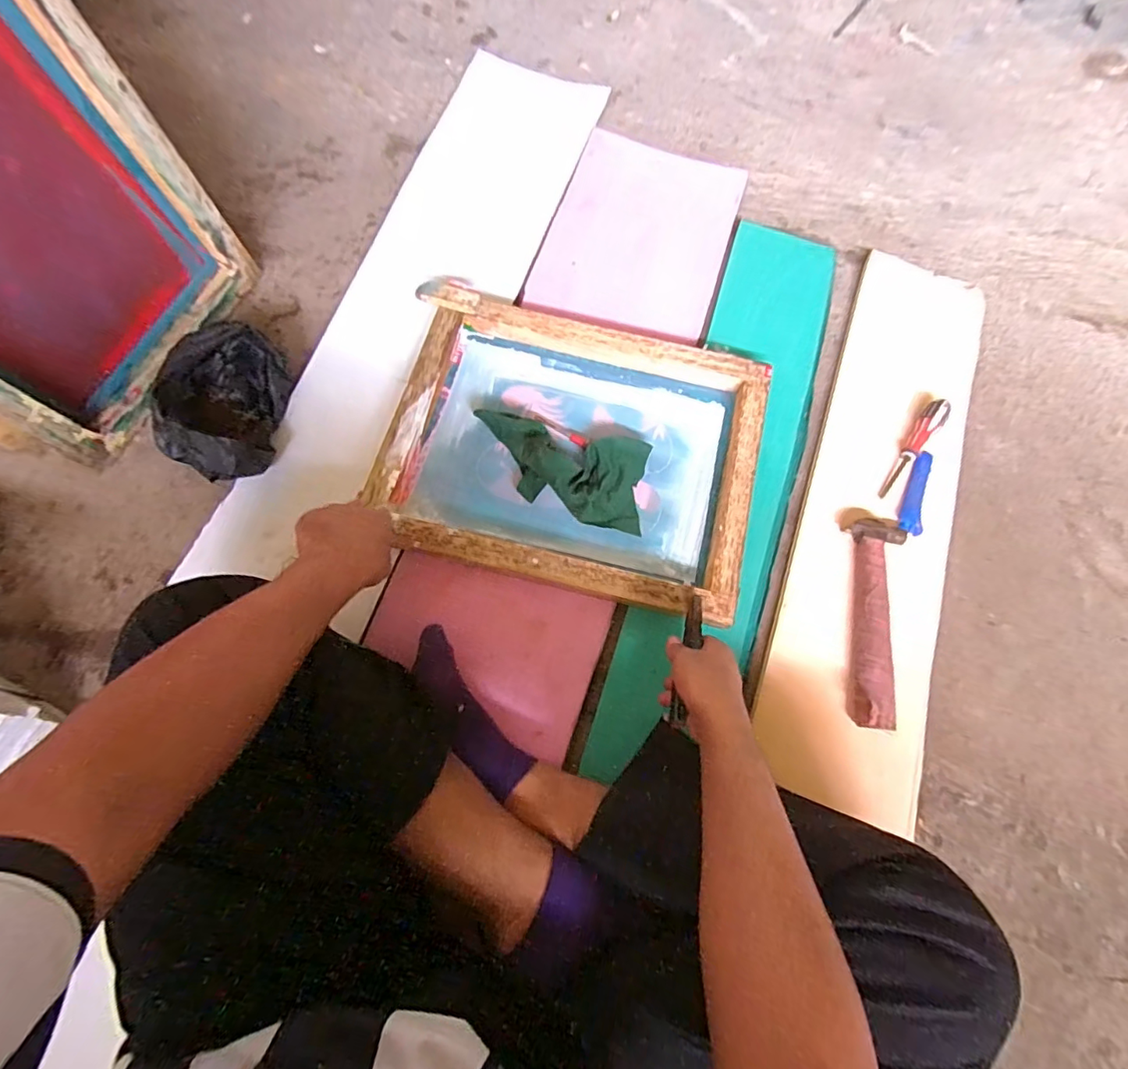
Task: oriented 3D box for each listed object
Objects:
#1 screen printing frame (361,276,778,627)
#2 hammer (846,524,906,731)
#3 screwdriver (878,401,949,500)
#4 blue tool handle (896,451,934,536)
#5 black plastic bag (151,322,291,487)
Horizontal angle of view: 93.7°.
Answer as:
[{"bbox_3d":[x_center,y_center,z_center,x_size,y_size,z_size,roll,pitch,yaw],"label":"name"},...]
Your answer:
[{"bbox_3d":[0.014,-0.111,0.693,0.462,0.057,0.359,13,75,3],"label":"screen printing frame"},{"bbox_3d":[0.397,0.110,0.668,0.063,0.045,0.263,11,73,1],"label":"hammer"},{"bbox_3d":[0.492,-0.122,0.744,0.026,0.028,0.171,37,75,8],"label":"screwdriver"},{"bbox_3d":[0.491,-0.059,0.732,0.033,0.011,0.130,24,73,5],"label":"blue tool handle"},{"bbox_3d":[-0.430,-0.170,0.682,0.126,0.112,0.187,26,73,5],"label":"black plastic bag"}]

